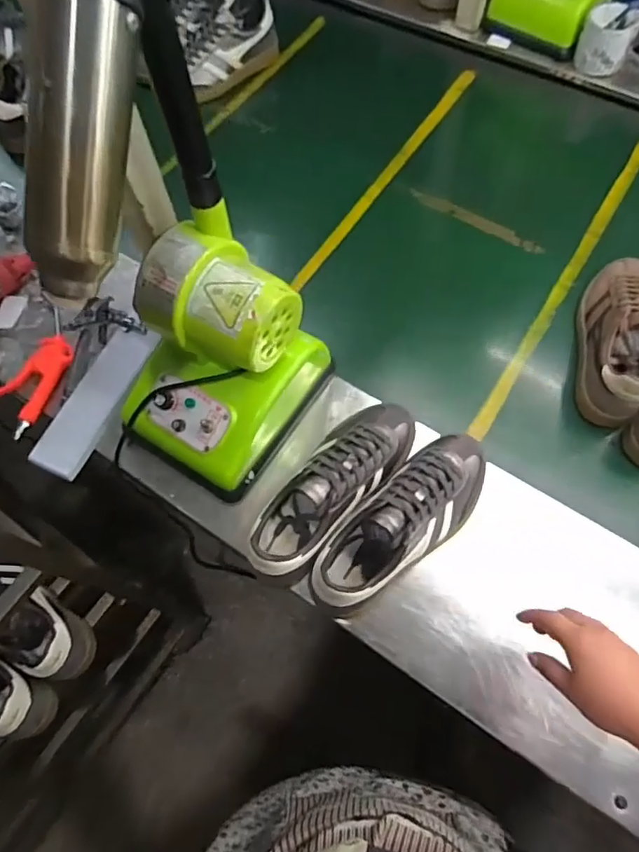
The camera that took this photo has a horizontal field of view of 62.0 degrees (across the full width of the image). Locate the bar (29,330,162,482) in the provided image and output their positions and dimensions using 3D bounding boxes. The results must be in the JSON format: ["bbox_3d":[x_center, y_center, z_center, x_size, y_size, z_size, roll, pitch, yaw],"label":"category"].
[{"bbox_3d":[-0.298,-0.037,0.715,0.065,0.020,0.223,19,64,17],"label":"bar"}]

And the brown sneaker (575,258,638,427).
[{"bbox_3d":[0.411,-0.131,0.726,0.094,0.093,0.267,11,62,12],"label":"brown sneaker"}]

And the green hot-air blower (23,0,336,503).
[{"bbox_3d":[-0.134,-0.148,0.501,0.185,0.511,0.226,32,68,22],"label":"green hot-air blower"}]

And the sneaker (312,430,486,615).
[{"bbox_3d":[0.100,0.104,0.596,0.261,0.097,0.085,-42,64,-17],"label":"sneaker"}]

